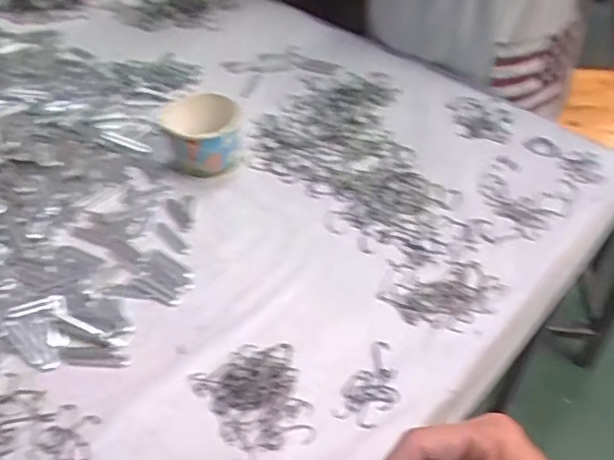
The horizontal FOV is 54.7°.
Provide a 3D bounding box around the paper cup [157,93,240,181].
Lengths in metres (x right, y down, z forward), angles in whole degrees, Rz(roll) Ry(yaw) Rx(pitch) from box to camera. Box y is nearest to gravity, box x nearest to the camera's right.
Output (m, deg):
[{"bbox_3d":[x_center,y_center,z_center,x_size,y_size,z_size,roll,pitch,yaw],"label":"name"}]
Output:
[{"bbox_3d":[-0.123,-0.115,0.710,0.084,0.077,0.082,0,46,0],"label":"paper cup"}]

